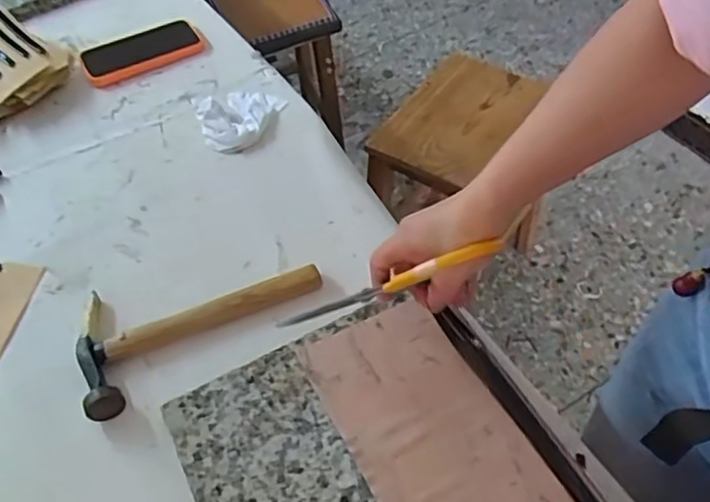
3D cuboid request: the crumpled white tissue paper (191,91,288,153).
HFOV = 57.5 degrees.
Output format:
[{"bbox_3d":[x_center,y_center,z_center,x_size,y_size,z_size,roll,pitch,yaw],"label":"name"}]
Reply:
[{"bbox_3d":[-0.141,-0.173,0.813,0.108,0.019,0.110,-19,53,-10],"label":"crumpled white tissue paper"}]

